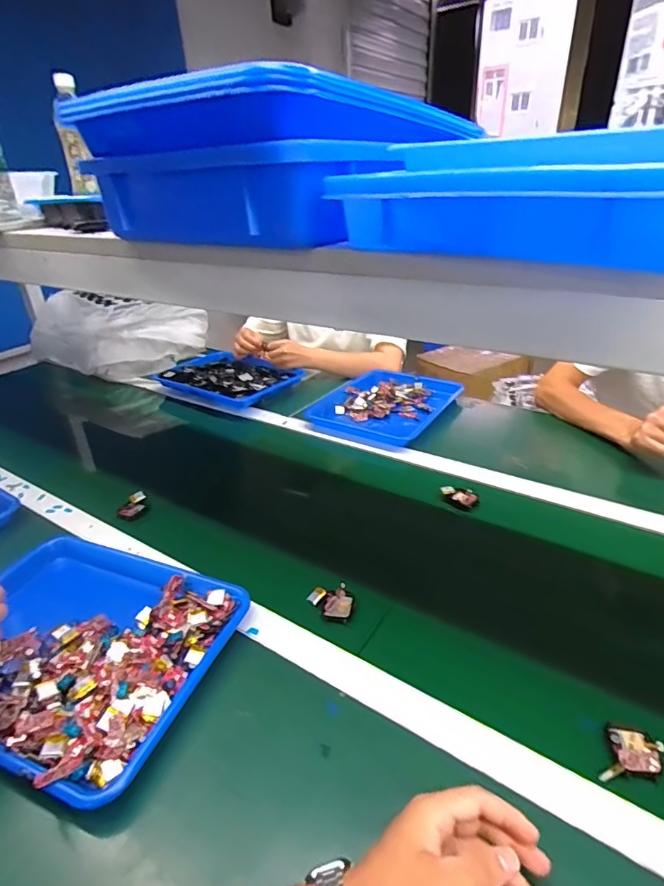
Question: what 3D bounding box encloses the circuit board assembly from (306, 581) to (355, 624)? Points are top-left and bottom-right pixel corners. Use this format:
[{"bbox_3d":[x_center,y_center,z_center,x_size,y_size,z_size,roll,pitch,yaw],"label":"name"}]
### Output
[{"bbox_3d":[-0.003,0.191,0.588,0.056,0.028,0.037,12,32,22],"label":"circuit board assembly"}]

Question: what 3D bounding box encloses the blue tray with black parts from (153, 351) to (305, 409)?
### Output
[{"bbox_3d":[-0.263,-0.175,1.224,0.325,0.041,0.210,16,34,29],"label":"blue tray with black parts"}]

